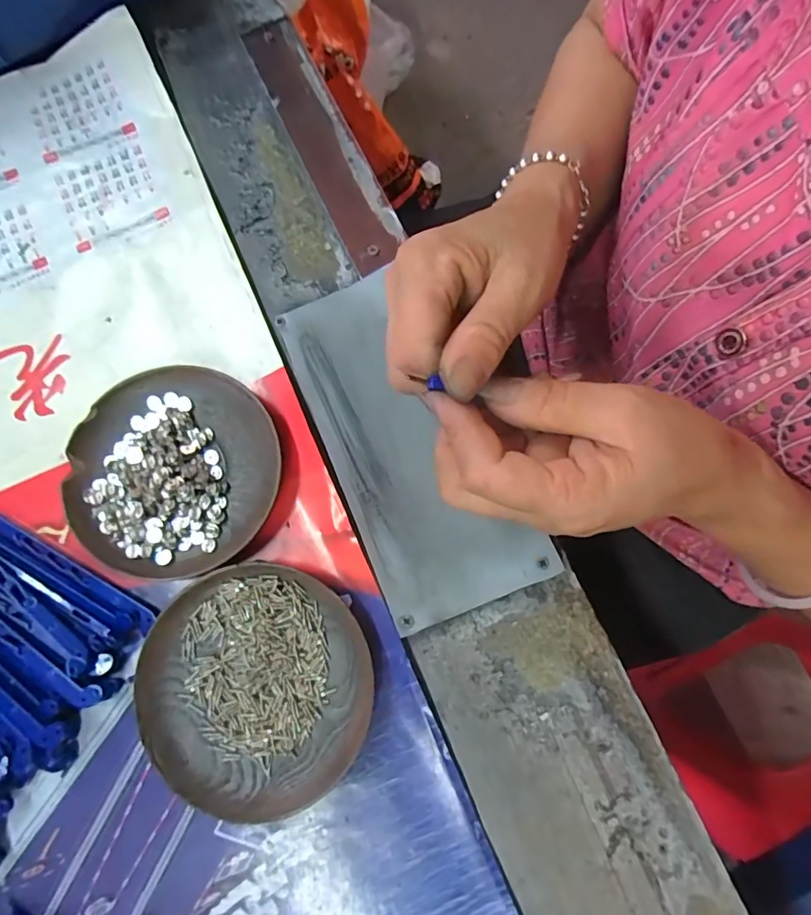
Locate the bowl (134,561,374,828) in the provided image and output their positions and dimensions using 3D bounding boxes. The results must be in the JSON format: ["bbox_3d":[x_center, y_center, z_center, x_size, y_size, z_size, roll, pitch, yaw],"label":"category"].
[{"bbox_3d":[-0.076,0.115,0.256,0.113,0.014,0.113,0,79,1],"label":"bowl"}]

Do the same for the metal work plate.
[{"bbox_3d":[0.001,-0.011,0.281,0.088,0.010,0.195,-23,79,-4],"label":"metal work plate"}]

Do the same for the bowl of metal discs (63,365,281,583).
[{"bbox_3d":[-0.126,0.007,0.276,0.111,0.016,0.111,0,79,1],"label":"bowl of metal discs"}]

